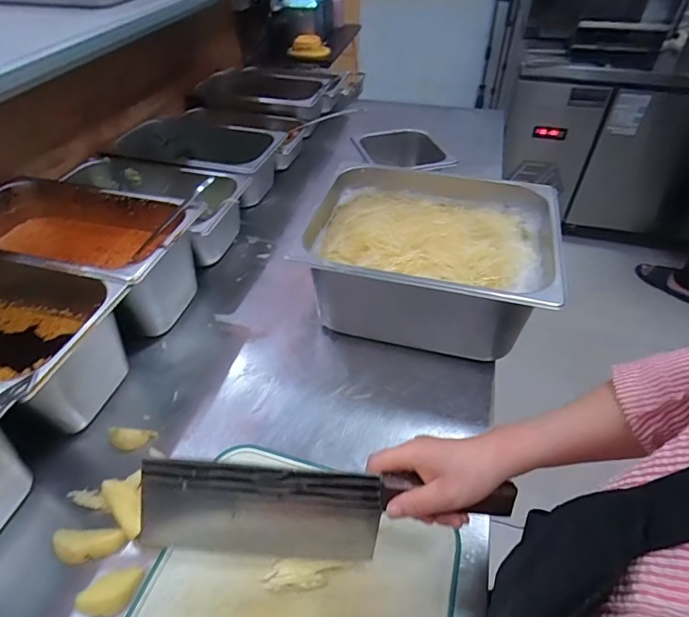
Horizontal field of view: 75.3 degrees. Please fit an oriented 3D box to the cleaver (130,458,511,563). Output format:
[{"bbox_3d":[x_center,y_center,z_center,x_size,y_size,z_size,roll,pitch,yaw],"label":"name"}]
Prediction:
[{"bbox_3d":[-0.015,0.170,0.387,0.307,0.096,0.026,3,24,-4],"label":"cleaver"}]

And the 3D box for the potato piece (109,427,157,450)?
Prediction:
[{"bbox_3d":[-0.250,0.148,0.517,0.054,0.014,0.028,5,45,3],"label":"potato piece"}]

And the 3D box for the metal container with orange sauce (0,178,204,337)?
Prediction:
[{"bbox_3d":[-0.360,-0.068,0.643,0.302,0.147,0.167,15,47,13],"label":"metal container with orange sauce"}]

